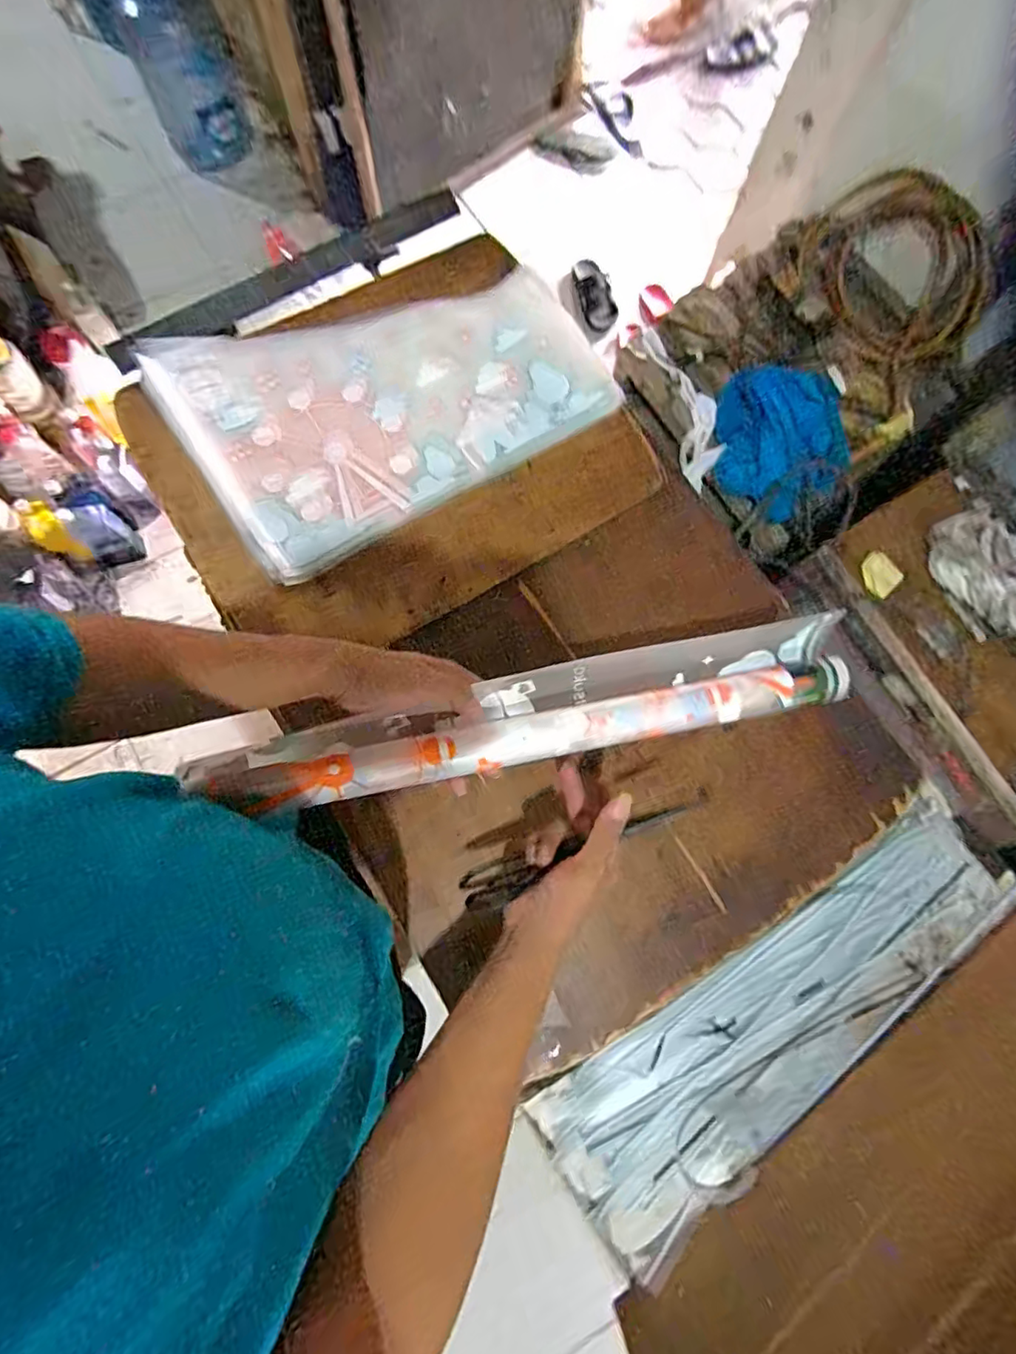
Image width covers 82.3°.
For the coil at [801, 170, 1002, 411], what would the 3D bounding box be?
[{"bbox_3d":[0.681,-0.713,1.046,0.271,0.142,0.372,-36,80,-10],"label":"coil"}]

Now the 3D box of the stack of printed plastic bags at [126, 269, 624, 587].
[{"bbox_3d":[-0.152,-0.376,0.753,0.514,0.049,0.333,-32,79,-9],"label":"stack of printed plastic bags"}]

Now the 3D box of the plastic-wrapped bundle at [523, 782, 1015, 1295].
[{"bbox_3d":[0.308,0.355,0.630,0.578,0.027,0.181,-36,80,-10],"label":"plastic-wrapped bundle"}]

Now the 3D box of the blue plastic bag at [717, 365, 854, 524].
[{"bbox_3d":[0.475,-0.406,1.006,0.218,0.058,0.268,8,76,0],"label":"blue plastic bag"}]

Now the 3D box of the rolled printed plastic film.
[{"bbox_3d":[0.039,0.037,0.512,0.573,0.038,0.075,-12,77,-10],"label":"rolled printed plastic film"}]

